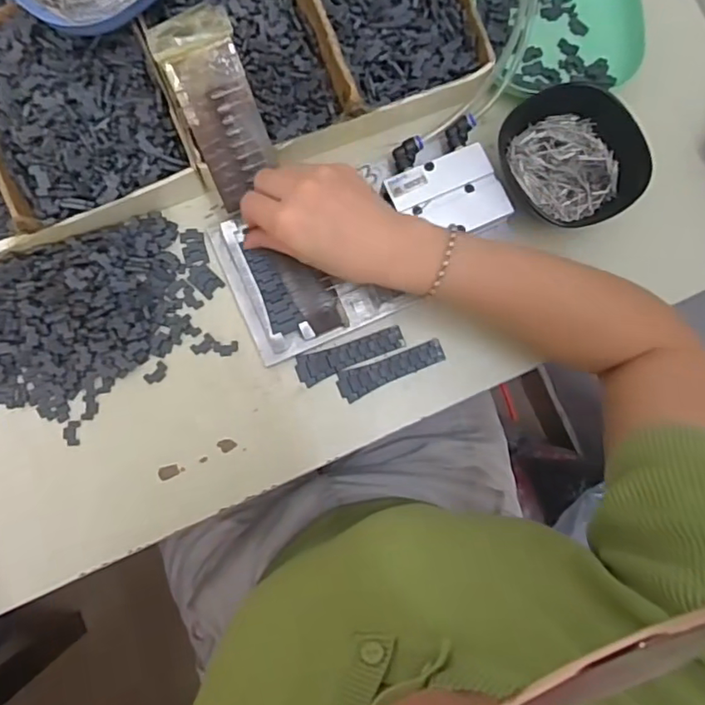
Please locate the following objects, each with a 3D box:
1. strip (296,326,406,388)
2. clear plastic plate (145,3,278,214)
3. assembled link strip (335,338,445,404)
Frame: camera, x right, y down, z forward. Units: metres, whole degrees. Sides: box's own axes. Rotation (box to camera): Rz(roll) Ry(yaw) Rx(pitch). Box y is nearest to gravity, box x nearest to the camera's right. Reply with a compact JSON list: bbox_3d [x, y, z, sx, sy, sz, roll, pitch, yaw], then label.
[{"bbox_3d":[-0.001,0.002,0.439,0.085,0.004,0.024,-17,84,-6],"label":"strip"},{"bbox_3d":[-0.091,-0.167,0.393,0.053,0.008,0.121,-20,114,-7],"label":"clear plastic plate"},{"bbox_3d":[0.030,0.012,0.440,0.086,0.004,0.023,-22,85,-7],"label":"assembled link strip"}]

